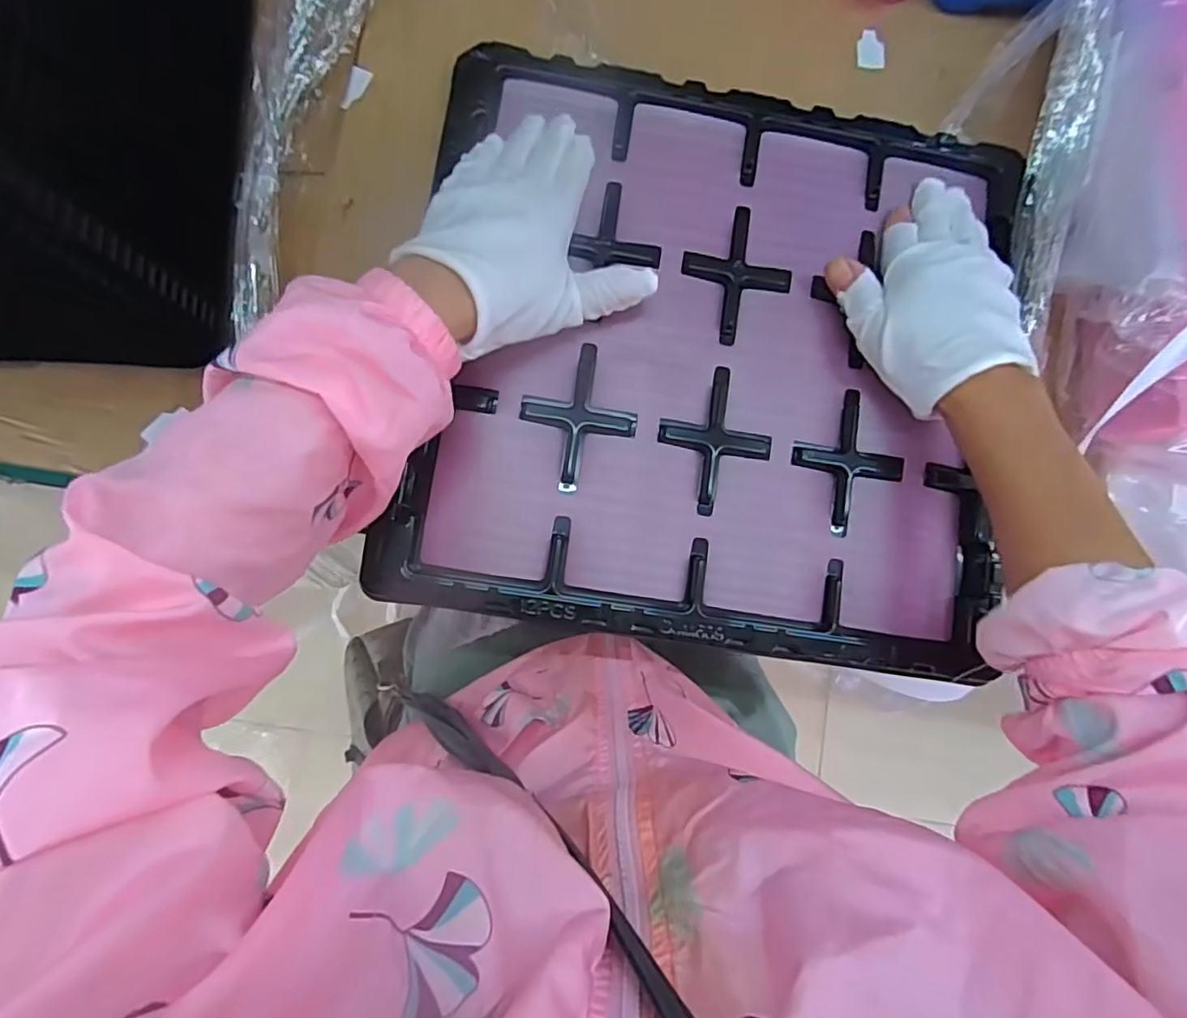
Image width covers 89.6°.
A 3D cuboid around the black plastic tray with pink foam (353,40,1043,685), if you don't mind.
[{"bbox_3d":[0.073,-0.089,0.360,0.342,0.028,0.333,9,83,-1],"label":"black plastic tray with pink foam"}]

